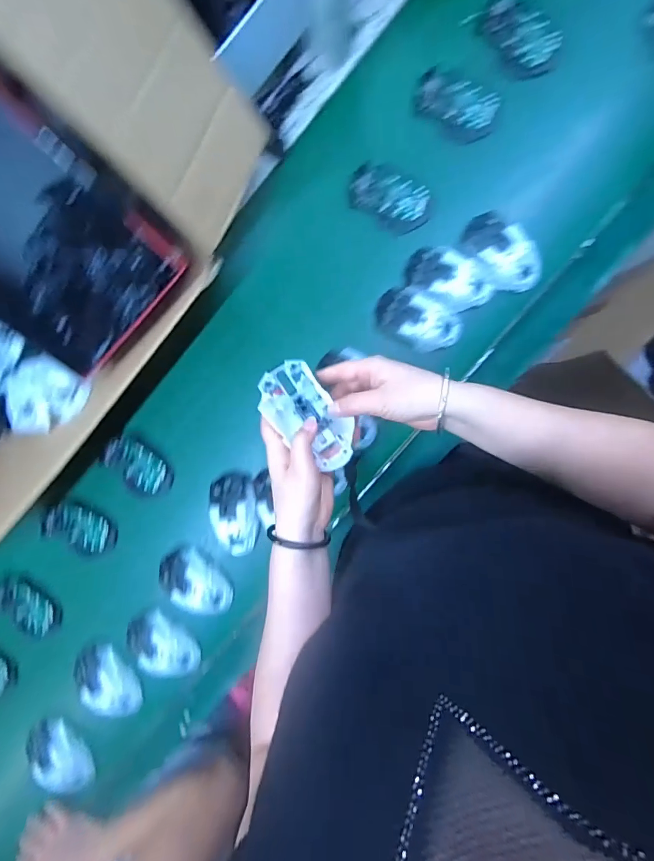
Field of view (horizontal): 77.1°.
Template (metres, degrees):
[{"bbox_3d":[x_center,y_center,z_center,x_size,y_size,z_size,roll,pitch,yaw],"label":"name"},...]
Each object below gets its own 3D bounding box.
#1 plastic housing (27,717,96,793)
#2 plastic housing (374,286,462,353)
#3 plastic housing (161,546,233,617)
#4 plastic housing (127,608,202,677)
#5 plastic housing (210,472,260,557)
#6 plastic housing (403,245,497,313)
[{"bbox_3d":[-0.417,0.509,0.640,0.077,0.041,0.119,-34,89,7],"label":"plastic housing"},{"bbox_3d":[0.126,-0.154,0.568,0.120,0.039,0.071,30,96,3],"label":"plastic housing"},{"bbox_3d":[-0.194,0.223,0.606,0.119,0.038,0.065,35,96,3],"label":"plastic housing"},{"bbox_3d":[-0.248,0.324,0.613,0.075,0.035,0.116,-43,88,6],"label":"plastic housing"},{"bbox_3d":[-0.130,0.128,0.598,0.064,0.034,0.131,-10,92,6],"label":"plastic housing"},{"bbox_3d":[0.163,-0.204,0.557,0.118,0.038,0.069,36,96,3],"label":"plastic housing"}]

